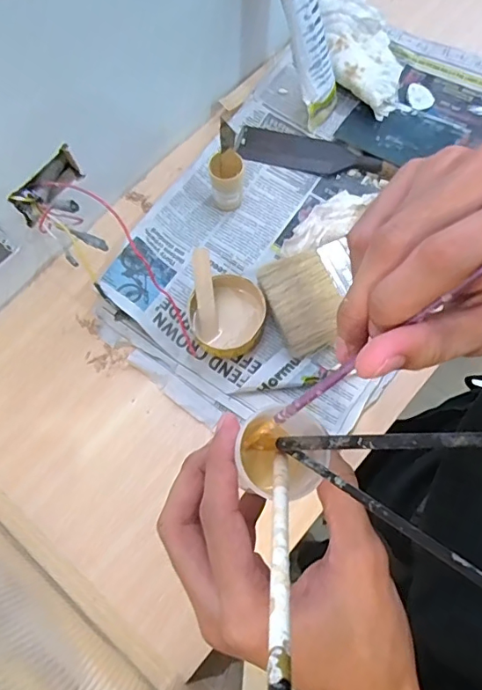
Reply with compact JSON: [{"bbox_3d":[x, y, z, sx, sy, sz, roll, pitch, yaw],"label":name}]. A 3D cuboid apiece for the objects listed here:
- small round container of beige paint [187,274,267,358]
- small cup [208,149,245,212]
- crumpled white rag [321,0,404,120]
[{"bbox_3d":[-0.015,-0.033,0.562,0.080,0.033,0.084,-1,74,2],"label":"small round container of beige paint"},{"bbox_3d":[-0.016,-0.192,0.594,0.039,0.064,0.039,-1,74,2],"label":"small cup"},{"bbox_3d":[0.160,-0.371,0.648,0.089,0.041,0.160,-8,74,0],"label":"crumpled white rag"}]

